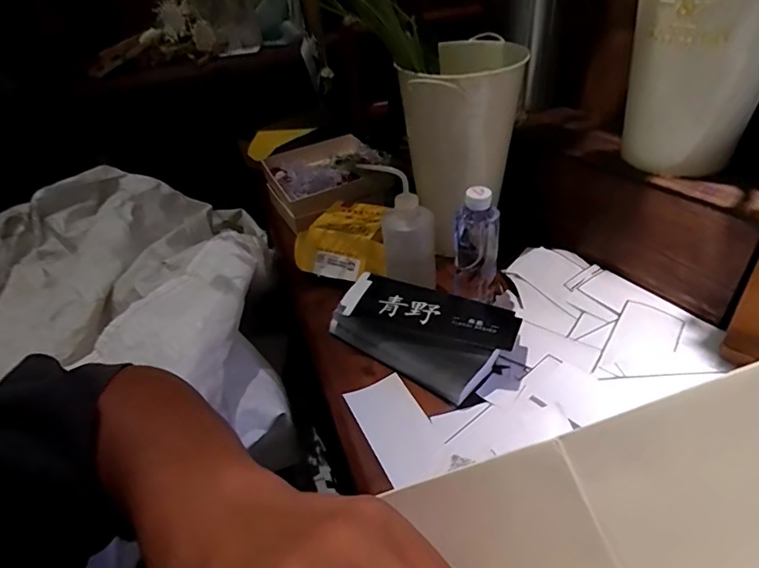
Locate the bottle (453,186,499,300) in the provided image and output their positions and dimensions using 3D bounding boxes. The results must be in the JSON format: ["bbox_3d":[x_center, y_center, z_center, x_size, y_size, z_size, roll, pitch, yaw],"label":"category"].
[{"bbox_3d":[0.129,-0.043,0.660,0.057,0.179,0.054,2,39,10],"label":"bottle"}]

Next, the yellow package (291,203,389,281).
[{"bbox_3d":[-0.049,-0.070,0.787,0.172,0.056,0.139,12,41,22],"label":"yellow package"}]

